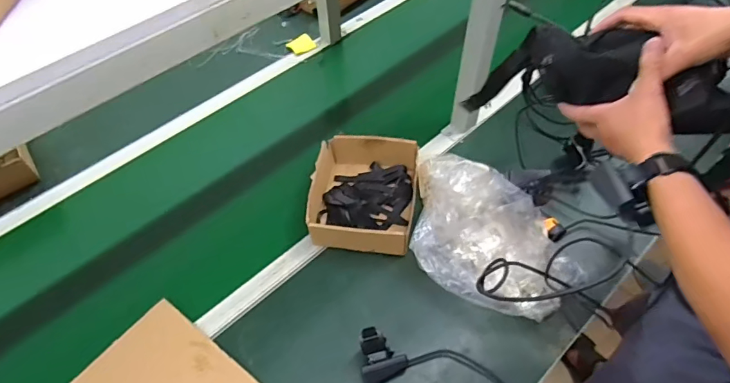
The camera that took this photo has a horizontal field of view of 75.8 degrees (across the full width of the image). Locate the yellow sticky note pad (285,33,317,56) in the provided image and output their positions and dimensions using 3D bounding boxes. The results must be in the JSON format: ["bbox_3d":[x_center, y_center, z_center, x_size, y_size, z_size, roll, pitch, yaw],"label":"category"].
[{"bbox_3d":[-0.163,-0.383,1.220,0.071,0.011,0.055,-33,73,-21],"label":"yellow sticky note pad"}]

